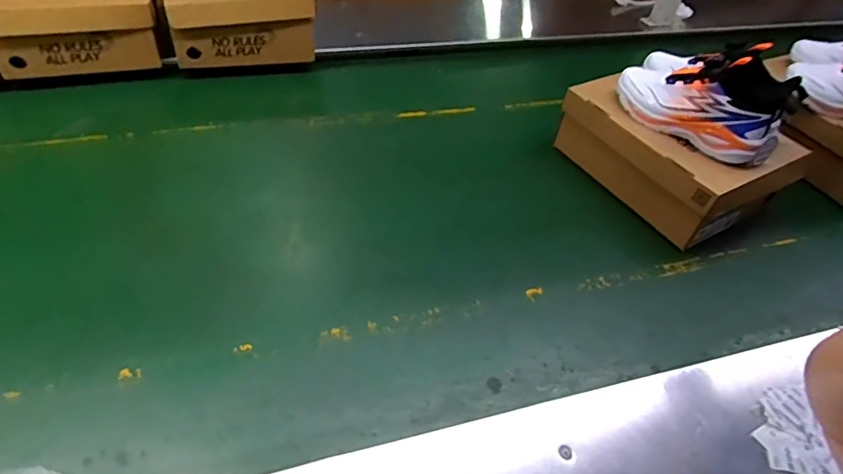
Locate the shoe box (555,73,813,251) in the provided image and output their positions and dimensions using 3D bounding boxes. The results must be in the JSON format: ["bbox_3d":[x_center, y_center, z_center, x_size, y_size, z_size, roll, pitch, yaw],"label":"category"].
[{"bbox_3d":[0.417,-0.148,0.894,0.246,0.128,0.300,-18,51,-22],"label":"shoe box"}]

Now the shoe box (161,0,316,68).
[{"bbox_3d":[-0.356,-0.468,1.061,0.242,0.127,0.300,-9,46,-17],"label":"shoe box"}]

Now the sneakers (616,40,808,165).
[{"bbox_3d":[0.427,-0.221,0.816,0.138,0.109,0.242,-29,55,-32],"label":"sneakers"}]

